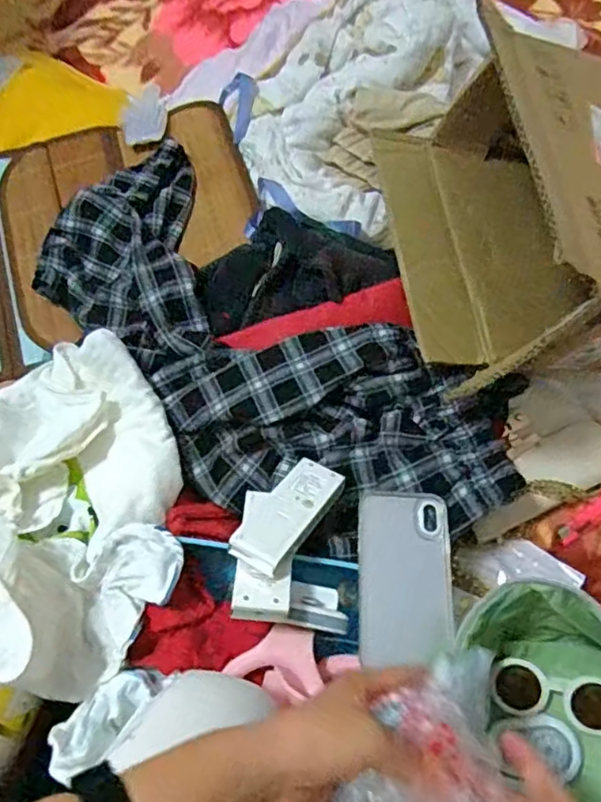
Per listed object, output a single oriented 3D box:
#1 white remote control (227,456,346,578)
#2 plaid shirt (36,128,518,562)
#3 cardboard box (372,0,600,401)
[{"bbox_3d":[-0.008,0.094,0.544,0.048,0.019,0.122,32,47,14],"label":"white remote control"},{"bbox_3d":[-0.052,-0.064,0.660,0.225,0.066,0.572,-39,70,-17],"label":"plaid shirt"},{"bbox_3d":[0.283,-0.183,0.656,0.353,0.178,0.298,0,69,-24],"label":"cardboard box"}]

